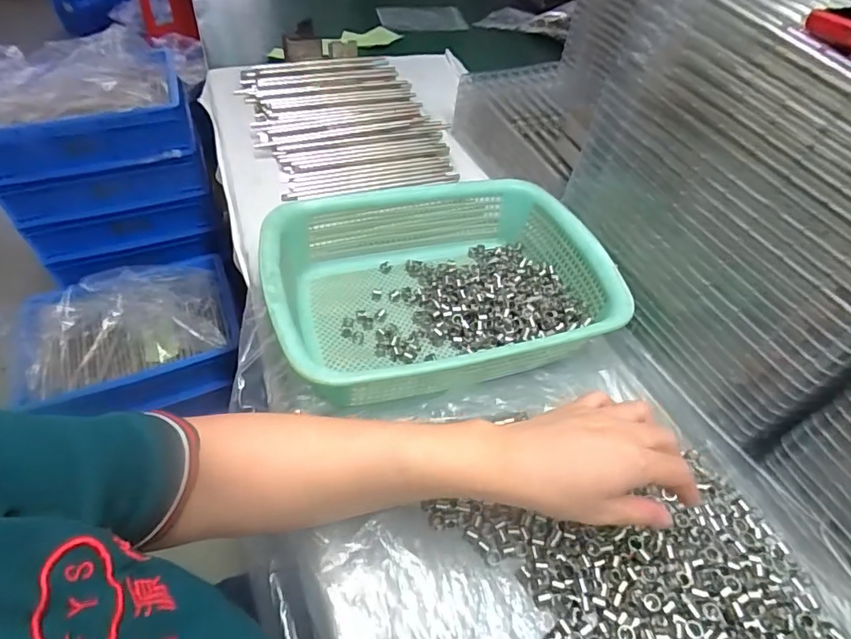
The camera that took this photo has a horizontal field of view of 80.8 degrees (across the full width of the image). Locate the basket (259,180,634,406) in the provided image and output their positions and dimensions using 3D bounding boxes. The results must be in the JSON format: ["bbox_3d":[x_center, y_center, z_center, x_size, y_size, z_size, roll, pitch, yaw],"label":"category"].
[{"bbox_3d":[0.015,-0.032,0.465,0.300,0.081,0.223,-11,50,-12],"label":"basket"}]

